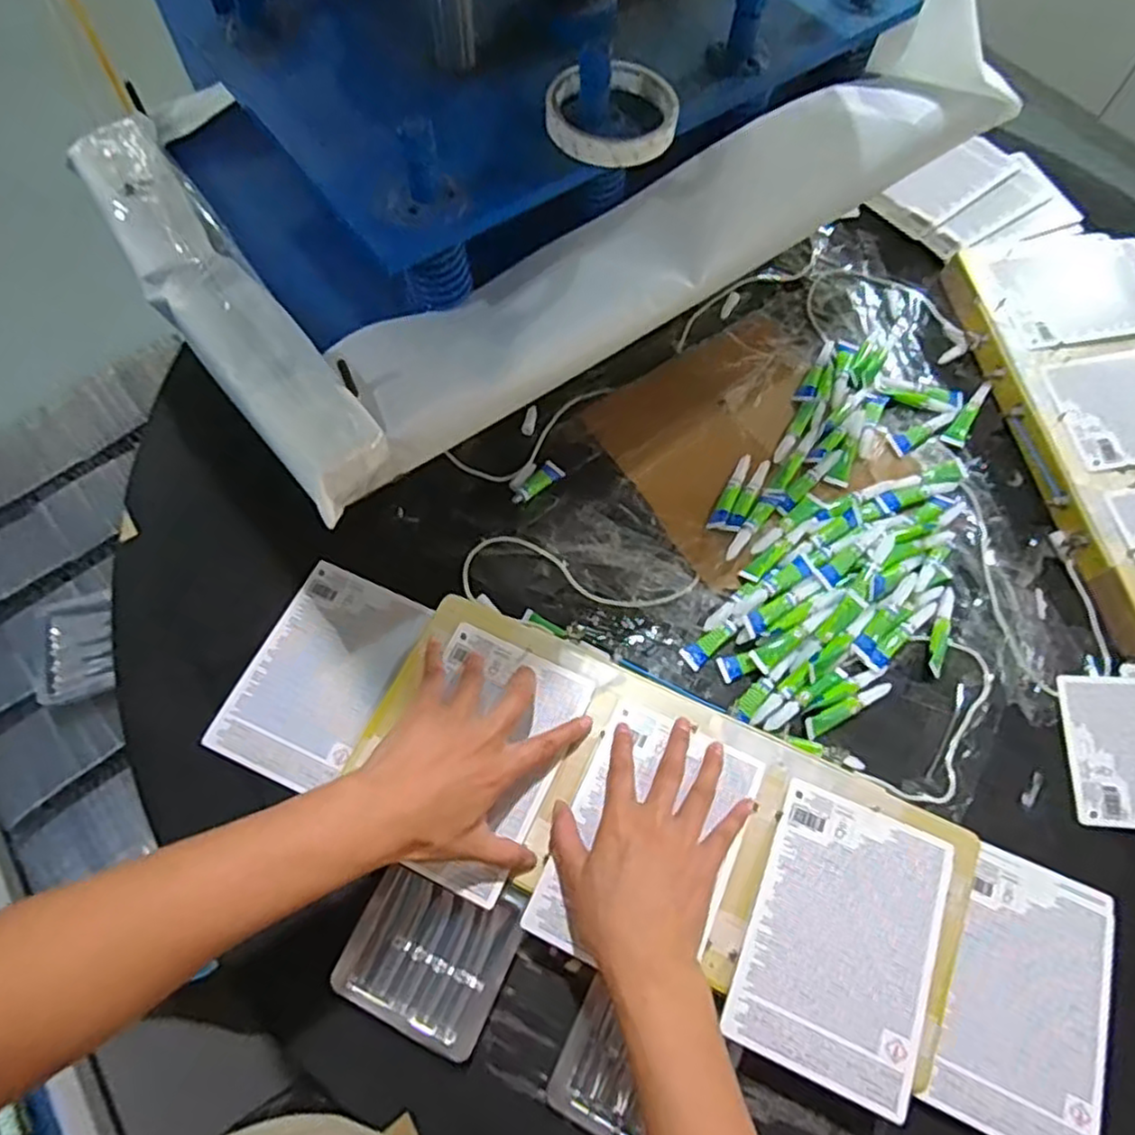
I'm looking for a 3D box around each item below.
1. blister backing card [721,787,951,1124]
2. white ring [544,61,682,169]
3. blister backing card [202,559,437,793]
[{"bbox_3d":[0.180,0.241,0.466,0.114,0.004,0.168,21,65,12],"label":"blister backing card"},{"bbox_3d":[0.030,-0.309,0.483,0.088,0.018,0.092,1,67,-2],"label":"white ring"},{"bbox_3d":[-0.195,0.084,0.568,0.103,0.008,0.170,25,67,3],"label":"blister backing card"}]

